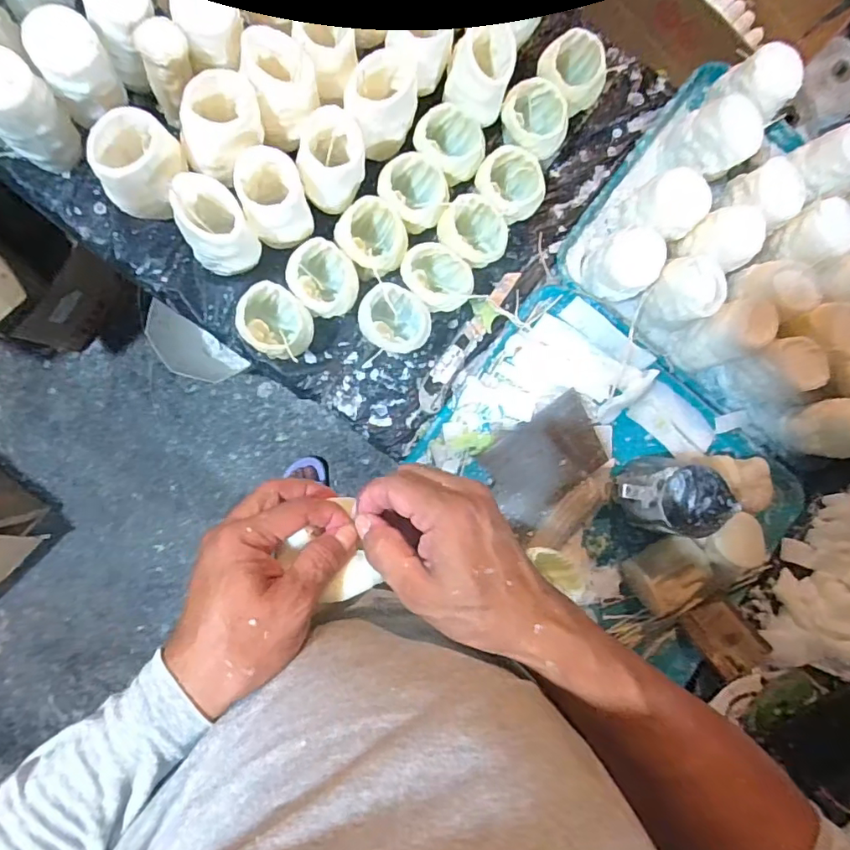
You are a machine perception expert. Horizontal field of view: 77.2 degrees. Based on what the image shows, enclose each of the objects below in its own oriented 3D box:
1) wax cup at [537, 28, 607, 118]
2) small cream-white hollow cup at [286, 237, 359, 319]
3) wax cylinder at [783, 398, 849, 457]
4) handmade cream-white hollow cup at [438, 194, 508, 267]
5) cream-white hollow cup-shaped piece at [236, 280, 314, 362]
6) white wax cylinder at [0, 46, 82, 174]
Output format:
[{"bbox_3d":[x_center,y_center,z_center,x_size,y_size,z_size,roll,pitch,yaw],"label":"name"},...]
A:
[{"bbox_3d":[0.170,-0.405,0.626,0.071,0.071,0.071,0,90,-8],"label":"wax cup"},{"bbox_3d":[-0.111,-0.157,0.584,0.070,0.050,0.079,-43,96,-6],"label":"small cream-white hollow cup"},{"bbox_3d":[0.488,0.003,0.629,0.066,0.083,0.067,0,90,-8],"label":"wax cylinder"},{"bbox_3d":[0.053,-0.217,0.618,0.069,0.060,0.079,-45,96,-6],"label":"handmade cream-white hollow cup"},{"bbox_3d":[-0.159,-0.107,0.570,0.084,0.058,0.069,45,84,-6],"label":"cream-white hollow cup-shaped piece"},{"bbox_3d":[-0.389,-0.303,0.514,0.064,0.114,0.064,0,90,-8],"label":"white wax cylinder"}]

